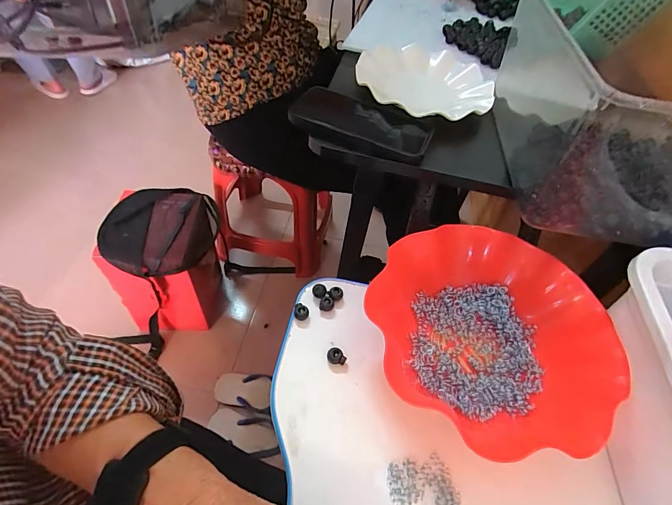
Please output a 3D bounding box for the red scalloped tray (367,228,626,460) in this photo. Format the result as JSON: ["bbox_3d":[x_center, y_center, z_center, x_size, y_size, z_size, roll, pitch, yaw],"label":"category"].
[{"bbox_3d":[0.149,0.072,0.366,0.219,0.058,0.201,34,55,19],"label":"red scalloped tray"}]

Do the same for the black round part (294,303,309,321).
[{"bbox_3d":[-0.037,0.063,0.389,0.017,0.012,0.014,30,54,16],"label":"black round part"}]

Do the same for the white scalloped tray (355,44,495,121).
[{"bbox_3d":[0.121,-0.237,0.507,0.178,0.028,0.186,13,51,3],"label":"white scalloped tray"}]

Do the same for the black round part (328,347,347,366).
[{"bbox_3d":[0.001,0.102,0.362,0.018,0.009,0.014,5,51,-3],"label":"black round part"}]

